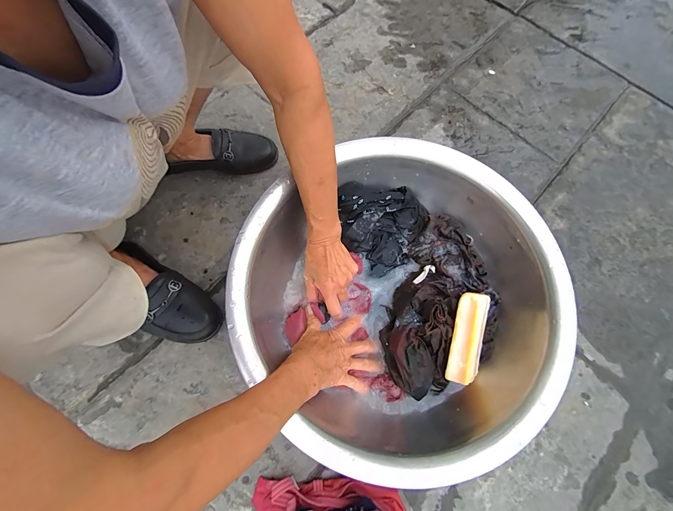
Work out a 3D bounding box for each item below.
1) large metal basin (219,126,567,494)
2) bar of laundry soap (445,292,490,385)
[{"bbox_3d":[0.085,0.043,0.423,0.416,0.128,0.386,0,71,0],"label":"large metal basin"},{"bbox_3d":[0.171,0.108,0.379,0.033,0.021,0.117,12,90,4],"label":"bar of laundry soap"}]

